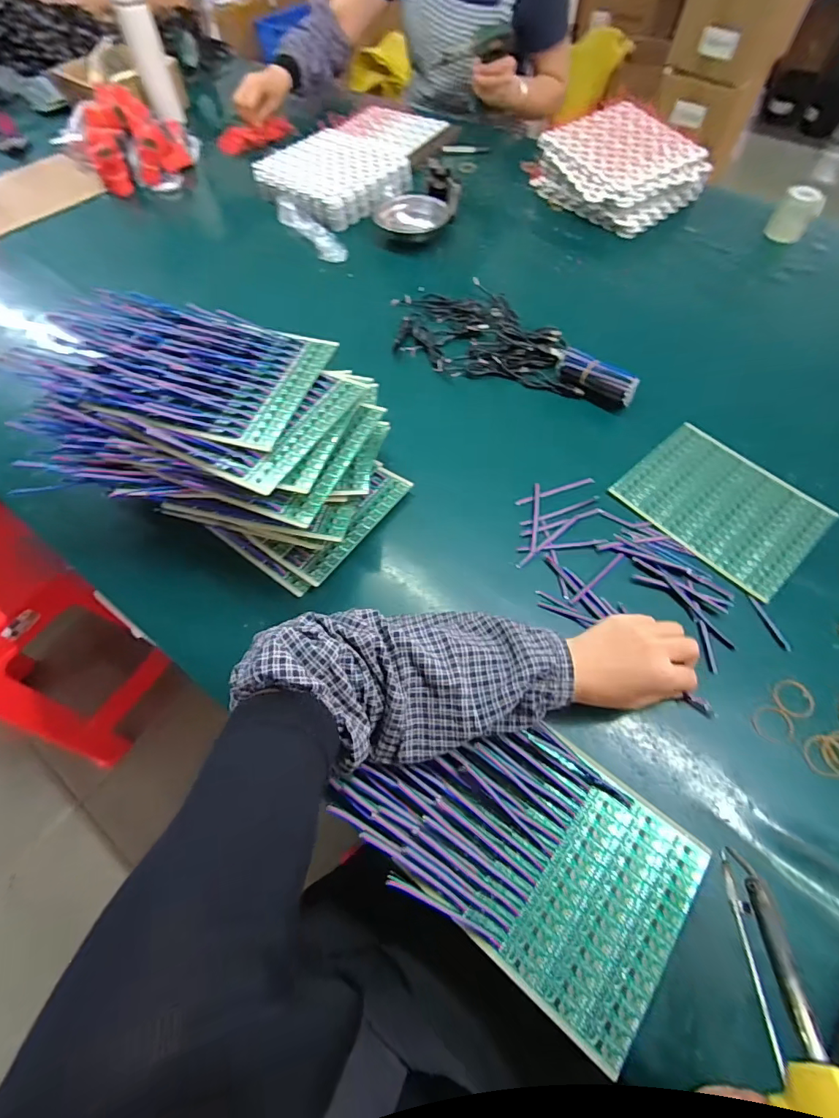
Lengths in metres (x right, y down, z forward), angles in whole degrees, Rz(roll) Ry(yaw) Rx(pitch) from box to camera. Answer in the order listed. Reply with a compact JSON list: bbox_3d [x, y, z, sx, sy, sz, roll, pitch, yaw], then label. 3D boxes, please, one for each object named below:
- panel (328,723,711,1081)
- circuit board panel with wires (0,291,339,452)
[{"bbox_3d":[0.078,0.217,0.371,0.248,0.026,0.161,31,66,18],"label":"panel"},{"bbox_3d":[-0.251,-0.198,0.474,0.287,0.027,0.162,12,61,9],"label":"circuit board panel with wires"}]

